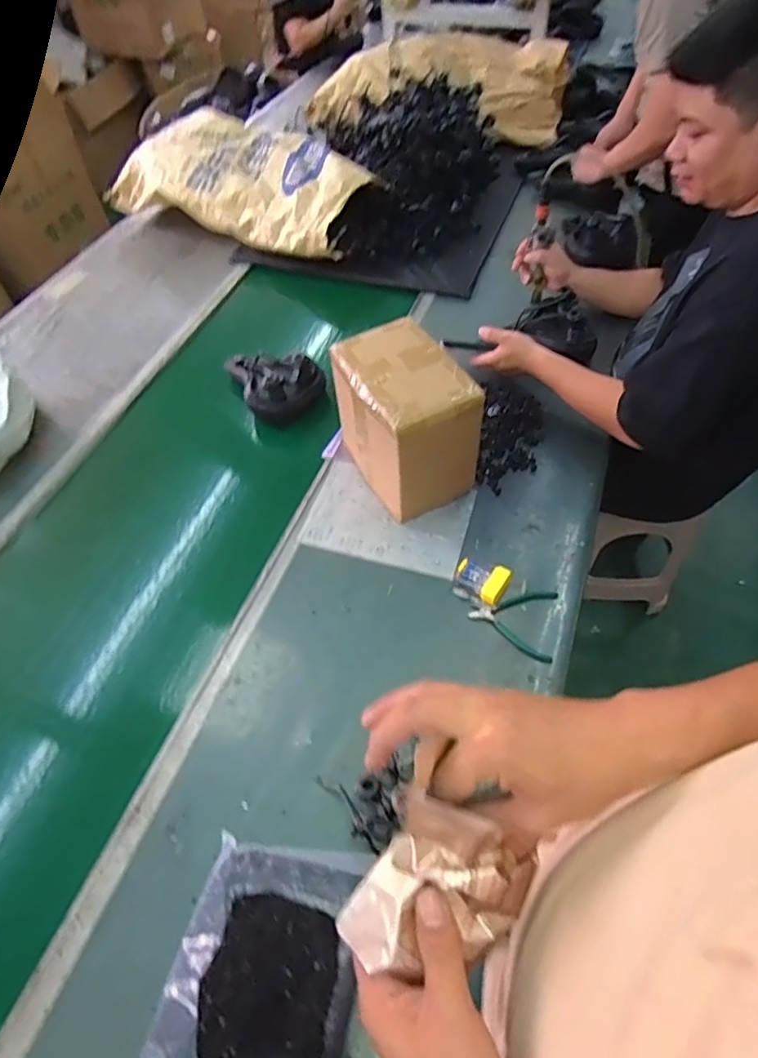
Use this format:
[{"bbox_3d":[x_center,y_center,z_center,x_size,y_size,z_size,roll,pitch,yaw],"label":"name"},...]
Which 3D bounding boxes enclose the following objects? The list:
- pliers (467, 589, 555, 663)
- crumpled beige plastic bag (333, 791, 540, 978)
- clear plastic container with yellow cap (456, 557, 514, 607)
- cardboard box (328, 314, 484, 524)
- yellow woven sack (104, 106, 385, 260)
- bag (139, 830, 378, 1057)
[{"bbox_3d":[0.219,0.149,0.937,0.135,0.009,0.125,9,55,10],"label":"pliers"},{"bbox_3d":[0.042,0.227,0.358,0.098,0.031,0.107,27,90,-1],"label":"crumpled beige plastic bag"},{"bbox_3d":[0.177,0.083,0.972,0.086,0.023,0.067,27,60,21],"label":"clear plastic container with yellow cap"},{"bbox_3d":[0.046,-0.191,1.036,0.167,0.251,0.239,-26,57,-15],"label":"cardboard box"},{"bbox_3d":[-0.409,-1.014,1.649,0.819,0.153,0.416,33,63,24],"label":"yellow woven sack"},{"bbox_3d":[-0.141,0.530,0.669,0.206,0.031,0.292,8,55,9],"label":"bag"}]

